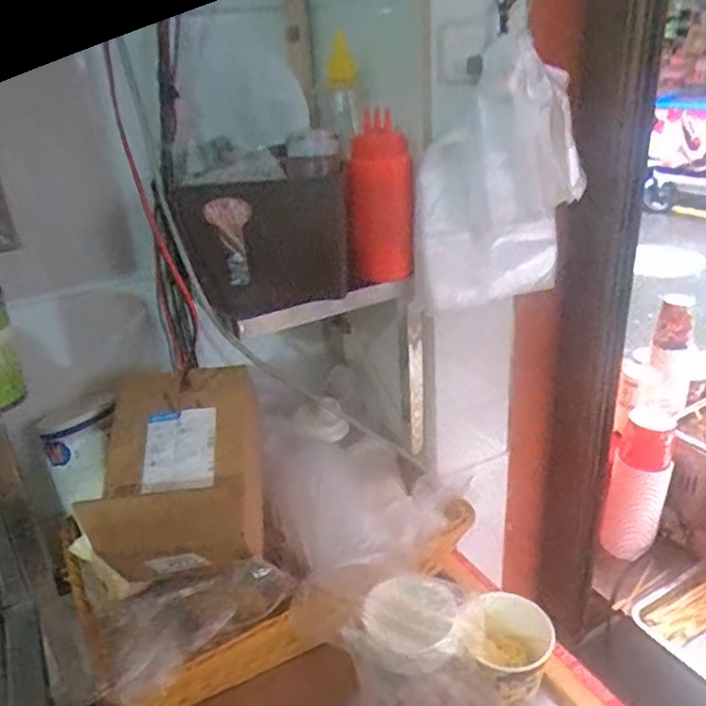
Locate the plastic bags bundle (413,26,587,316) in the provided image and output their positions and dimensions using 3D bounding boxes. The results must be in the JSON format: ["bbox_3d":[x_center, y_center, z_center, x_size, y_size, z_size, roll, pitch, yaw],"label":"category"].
[{"bbox_3d":[0.167,-0.188,0.711,0.183,0.265,0.095,-23,31,-33],"label":"plastic bags bundle"}]

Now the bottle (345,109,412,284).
[{"bbox_3d":[0.031,-0.170,0.707,0.073,0.173,0.058,-3,26,2],"label":"bottle"}]

